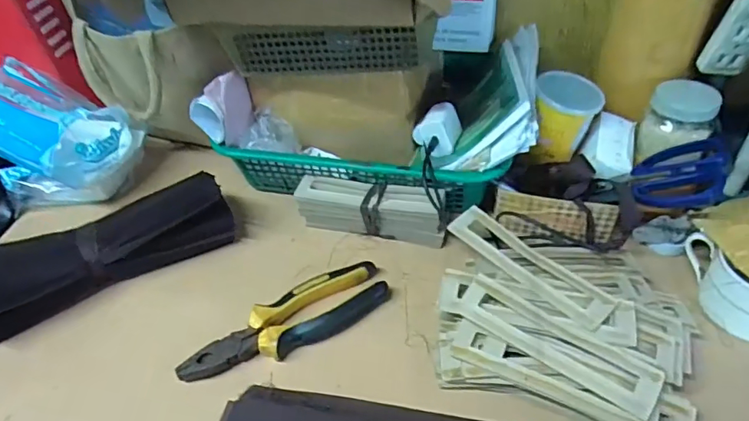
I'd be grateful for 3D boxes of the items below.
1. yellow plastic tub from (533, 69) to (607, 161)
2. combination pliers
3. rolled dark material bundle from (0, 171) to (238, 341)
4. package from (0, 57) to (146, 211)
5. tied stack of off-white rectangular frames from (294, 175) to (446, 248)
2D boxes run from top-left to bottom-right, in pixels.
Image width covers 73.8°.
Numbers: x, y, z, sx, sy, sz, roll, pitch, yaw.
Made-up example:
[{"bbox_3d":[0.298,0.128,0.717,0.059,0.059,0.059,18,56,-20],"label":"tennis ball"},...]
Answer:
[{"bbox_3d":[0.203,-0.099,0.538,0.072,0.073,0.061,4,43,10],"label":"yellow plastic tub"},{"bbox_3d":[-0.080,0.106,0.468,0.197,0.029,0.061,-20,45,-16],"label":"combination pliers"},{"bbox_3d":[-0.279,0.038,0.513,0.261,0.074,0.064,-23,45,-19],"label":"rolled dark material bundle"},{"bbox_3d":[-0.406,-0.088,0.623,0.197,0.125,0.132,15,46,20],"label":"package"},{"bbox_3d":[-0.002,-0.001,0.550,0.165,0.051,0.042,8,44,13],"label":"tied stack of off-white rectangular frames"}]

